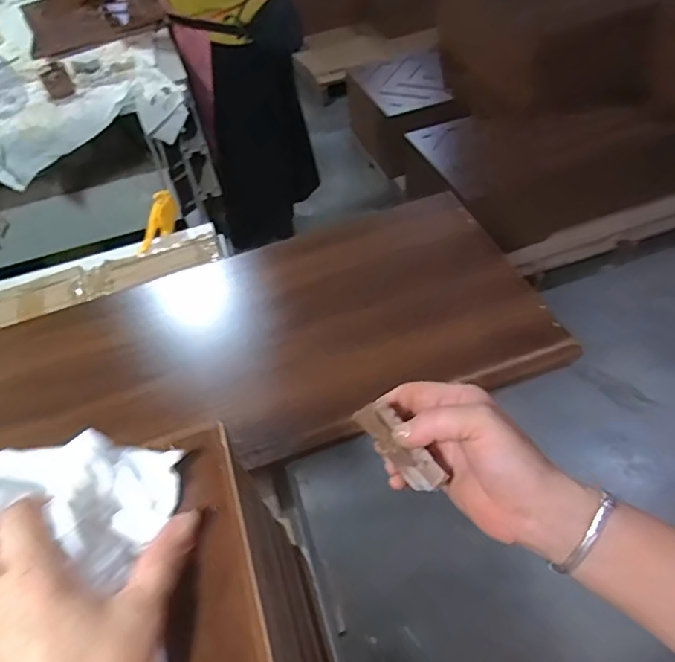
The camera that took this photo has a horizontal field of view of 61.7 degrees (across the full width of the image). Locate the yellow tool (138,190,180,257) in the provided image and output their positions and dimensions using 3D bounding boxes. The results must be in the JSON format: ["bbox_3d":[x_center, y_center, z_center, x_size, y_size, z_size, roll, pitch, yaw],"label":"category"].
[{"bbox_3d":[-0.301,-0.177,0.952,0.026,0.047,0.113,21,85,23],"label":"yellow tool"}]

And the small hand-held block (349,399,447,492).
[{"bbox_3d":[0.040,0.075,0.369,0.067,0.027,0.015,49,62,-7],"label":"small hand-held block"}]

